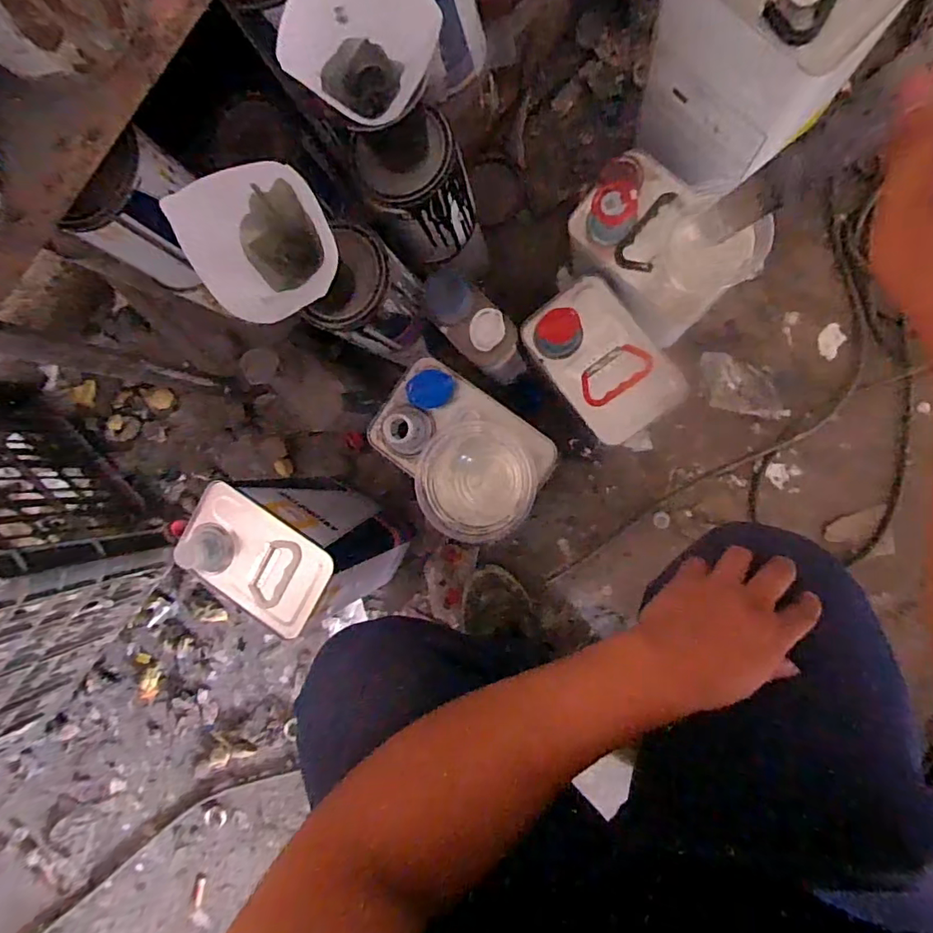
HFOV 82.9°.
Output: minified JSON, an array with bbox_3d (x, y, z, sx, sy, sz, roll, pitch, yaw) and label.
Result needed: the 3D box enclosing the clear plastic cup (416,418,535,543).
[{"bbox_3d":[0.011,0.009,0.444,0.087,0.095,0.093,0,90,11],"label":"clear plastic cup"}]

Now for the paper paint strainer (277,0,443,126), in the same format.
[{"bbox_3d":[-0.072,-0.335,0.413,0.096,0.082,0.102,0,92,10],"label":"paper paint strainer"}]

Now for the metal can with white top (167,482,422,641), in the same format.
[{"bbox_3d":[-0.192,0.093,0.654,0.173,0.252,0.103,32,96,9],"label":"metal can with white top"}]

